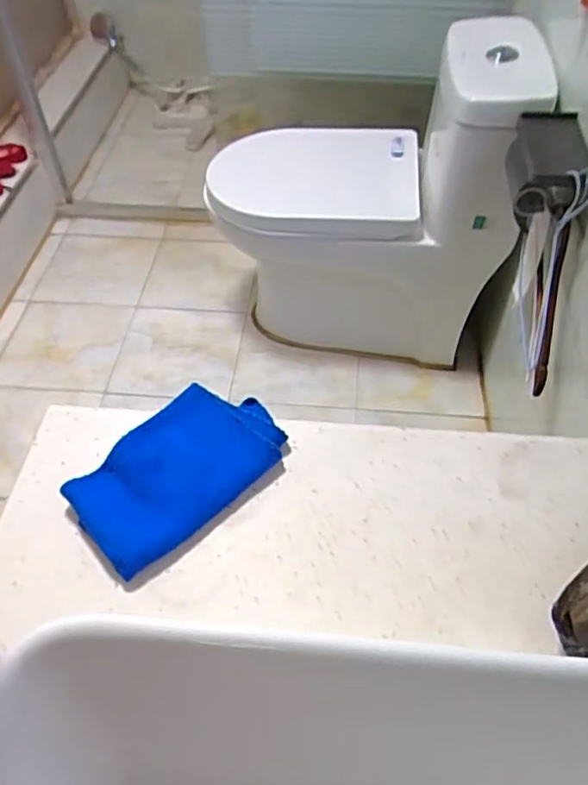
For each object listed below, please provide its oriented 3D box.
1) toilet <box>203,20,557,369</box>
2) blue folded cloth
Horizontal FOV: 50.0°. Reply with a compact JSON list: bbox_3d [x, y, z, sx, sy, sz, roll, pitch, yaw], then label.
[{"bbox_3d":[0.141,-0.446,1.489,0.677,0.683,0.421,7,52,8],"label":"toilet"},{"bbox_3d":[-0.082,0.056,0.455,0.091,0.016,0.150,38,60,26],"label":"blue folded cloth"}]

